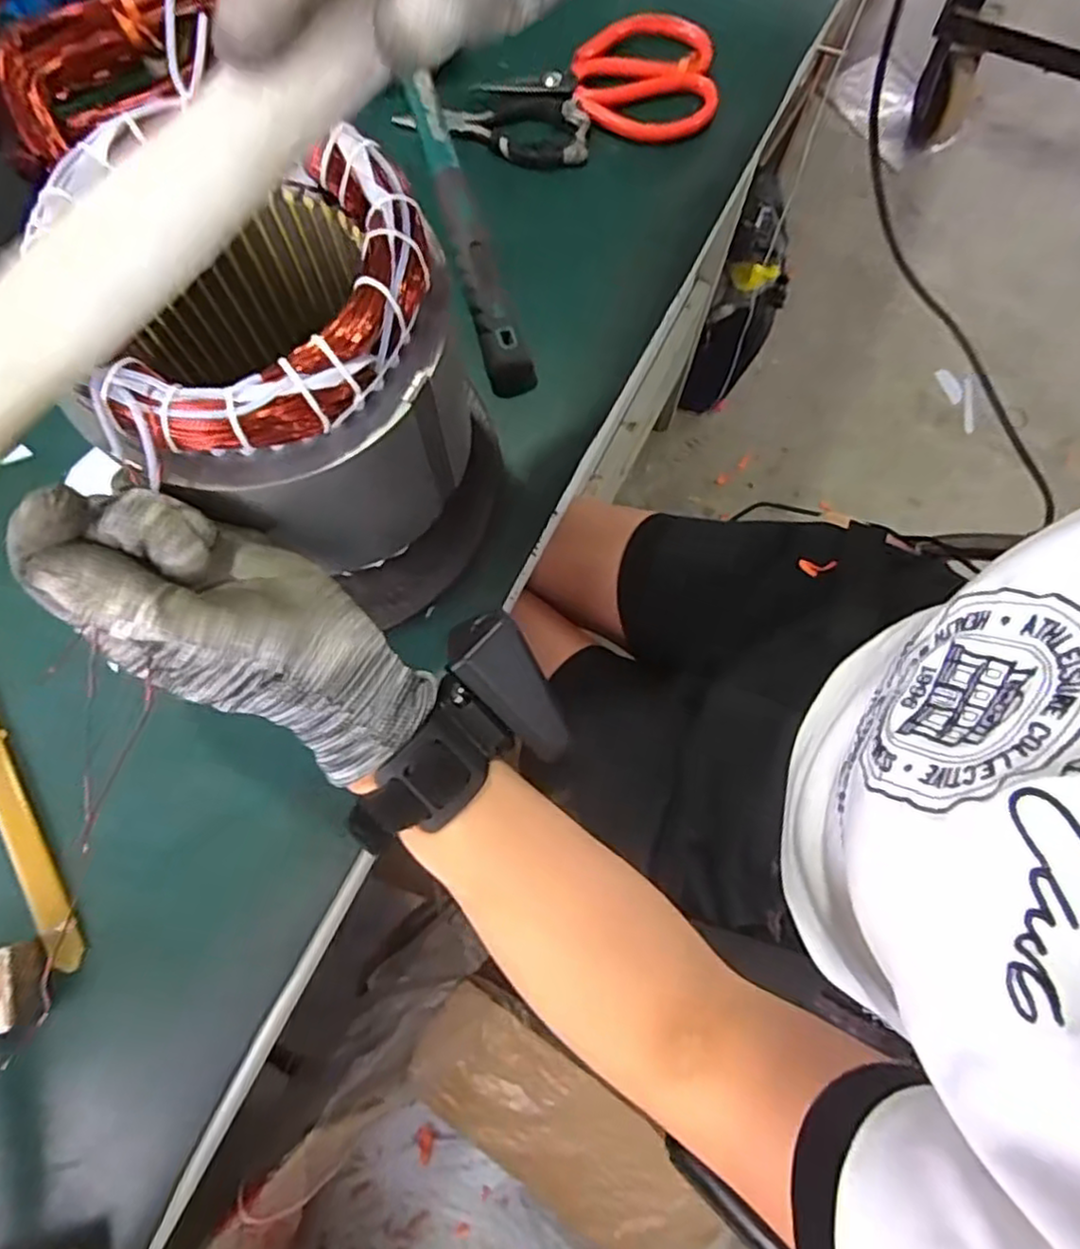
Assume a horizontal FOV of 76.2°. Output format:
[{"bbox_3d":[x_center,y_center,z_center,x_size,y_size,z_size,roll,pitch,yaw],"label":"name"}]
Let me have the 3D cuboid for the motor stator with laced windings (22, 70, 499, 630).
[{"bbox_3d":[-0.102,-0.098,0.317,0.145,0.168,0.138,13,77,4],"label":"motor stator with laced windings"}]

